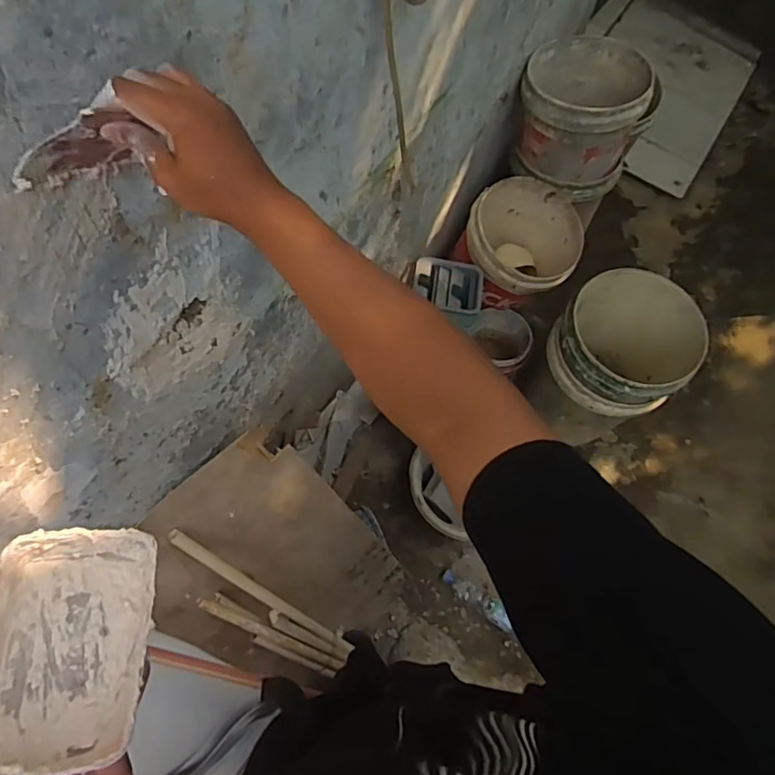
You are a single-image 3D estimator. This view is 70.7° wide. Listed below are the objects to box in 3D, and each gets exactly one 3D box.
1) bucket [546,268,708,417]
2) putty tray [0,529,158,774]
[{"bbox_3d":[0.566,-0.062,1.402,0.316,0.379,0.297,1,66,-3],"label":"bucket"},{"bbox_3d":[-0.250,0.200,0.427,0.125,0.045,0.173,-2,60,-19],"label":"putty tray"}]

